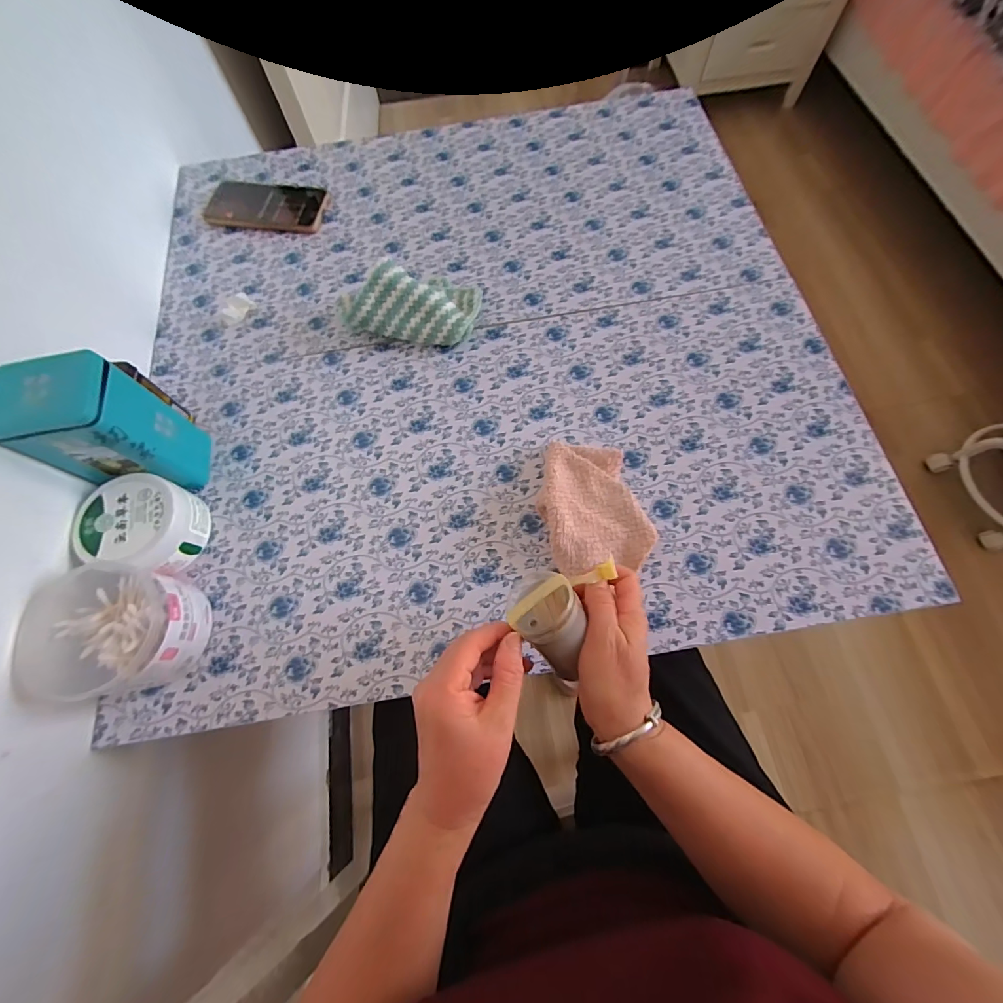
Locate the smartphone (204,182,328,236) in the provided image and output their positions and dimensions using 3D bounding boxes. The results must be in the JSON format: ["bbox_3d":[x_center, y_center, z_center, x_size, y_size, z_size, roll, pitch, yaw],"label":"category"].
[{"bbox_3d":[-0.326,-0.410,0.589,0.167,0.016,0.076,11,71,6],"label":"smartphone"}]

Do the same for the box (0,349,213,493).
[{"bbox_3d":[-0.361,-0.064,0.396,0.089,0.150,0.078,-10,70,-2],"label":"box"}]

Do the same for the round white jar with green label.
[{"bbox_3d":[-0.341,0.024,0.410,0.084,0.058,0.083,-1,70,2],"label":"round white jar with green label"}]

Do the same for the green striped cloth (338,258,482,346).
[{"bbox_3d":[-0.106,-0.241,0.494,0.158,0.065,0.105,7,70,5],"label":"green striped cloth"}]

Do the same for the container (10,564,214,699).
[{"bbox_3d":[-0.324,0.111,0.368,0.099,0.072,0.104,-1,70,2],"label":"container"}]

